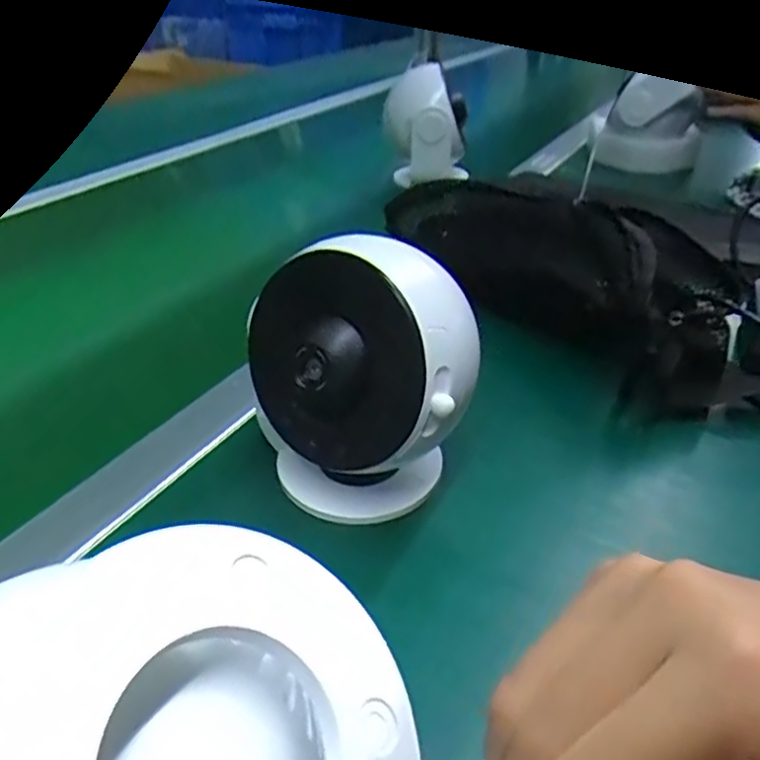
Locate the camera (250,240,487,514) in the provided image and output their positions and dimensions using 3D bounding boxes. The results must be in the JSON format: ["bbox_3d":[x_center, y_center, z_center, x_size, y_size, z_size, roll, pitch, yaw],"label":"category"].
[{"bbox_3d":[-0.006,-0.001,0.309,0.103,0.129,0.076,12,36,19],"label":"camera"}]

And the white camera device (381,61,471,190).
[{"bbox_3d":[0.049,-0.274,0.702,0.087,0.119,0.055,2,34,4],"label":"white camera device"}]

